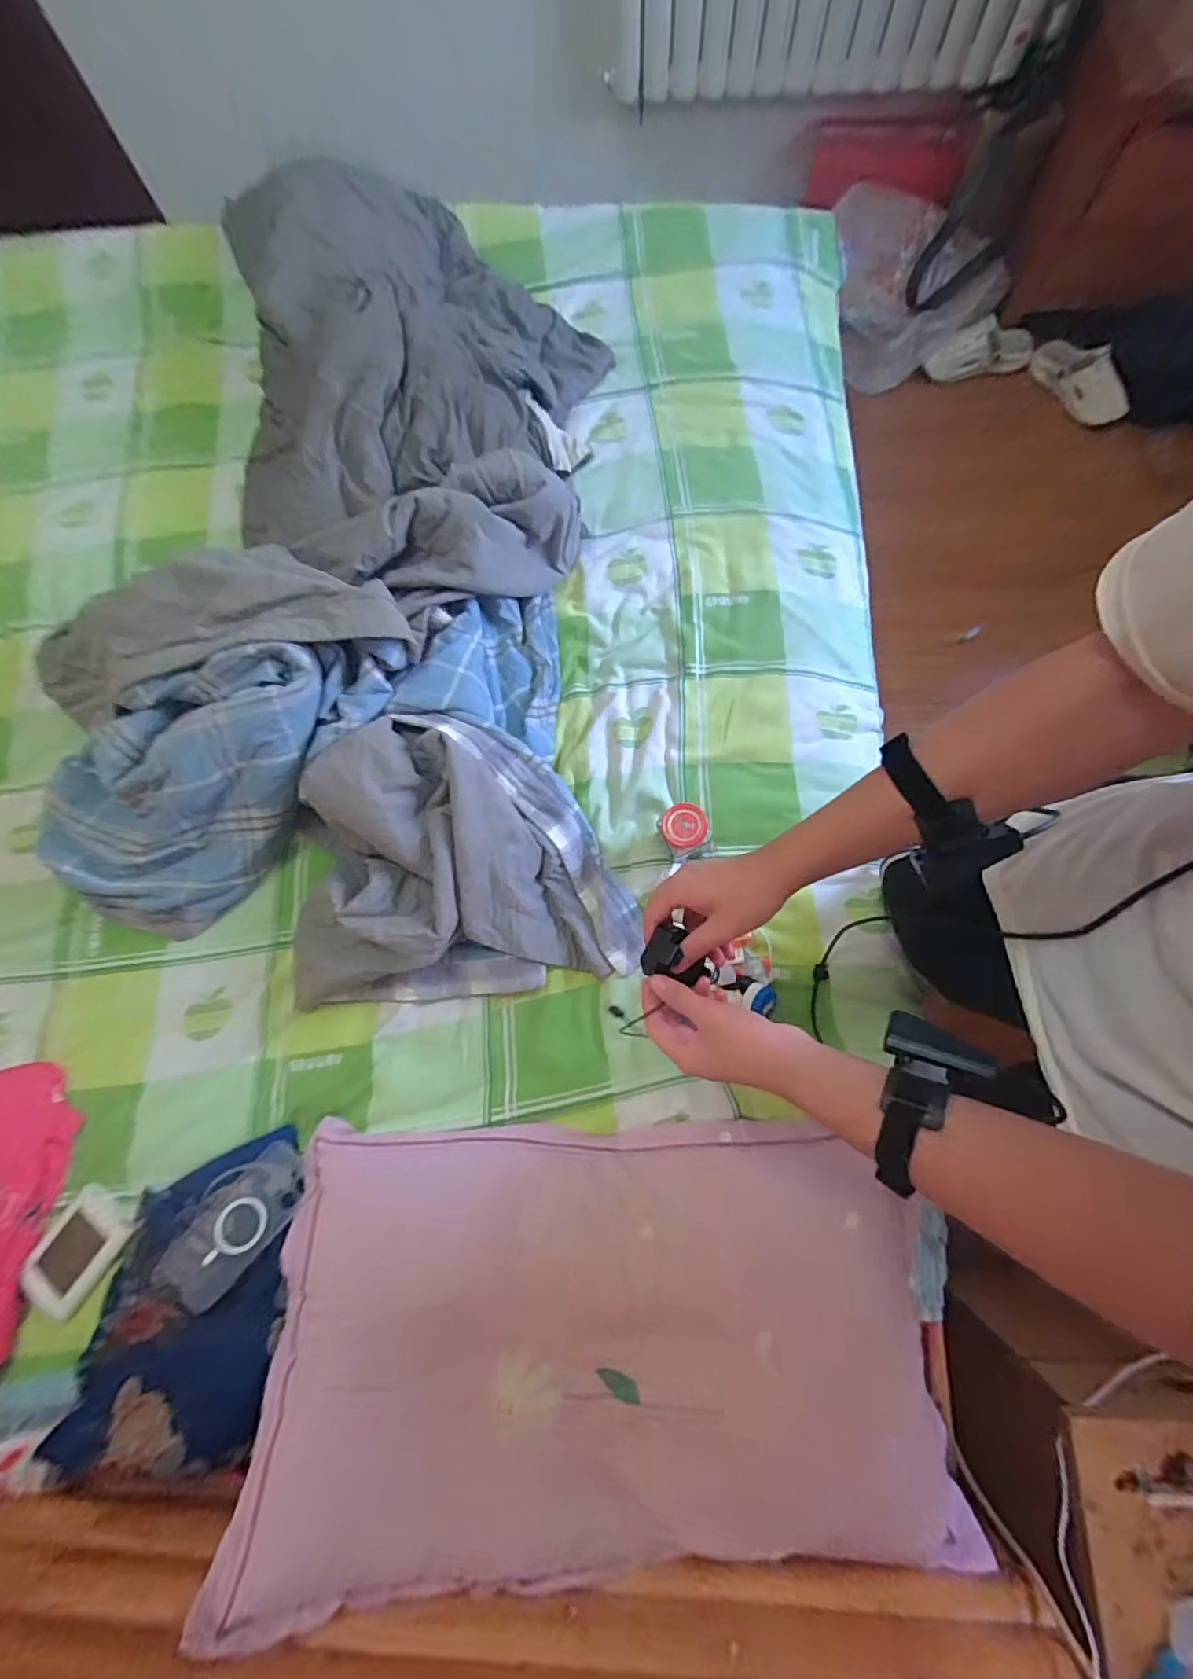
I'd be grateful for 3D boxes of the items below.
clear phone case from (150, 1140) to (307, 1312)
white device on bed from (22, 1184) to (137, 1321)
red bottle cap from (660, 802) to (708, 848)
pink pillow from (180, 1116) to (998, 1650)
[{"bbox_3d":[-0.428,0.454,0.696,0.098,0.018,0.177,31,65,15],"label":"clear phone case"},{"bbox_3d":[-0.626,0.496,0.708,0.089,0.023,0.110,30,78,10],"label":"white device on bed"},{"bbox_3d":[0.115,-0.020,0.765,0.058,0.015,0.057,0,76,-1],"label":"red bottle cap"},{"bbox_3d":[0.009,0.528,0.639,0.726,0.127,0.381,0,75,3],"label":"pink pillow"}]

